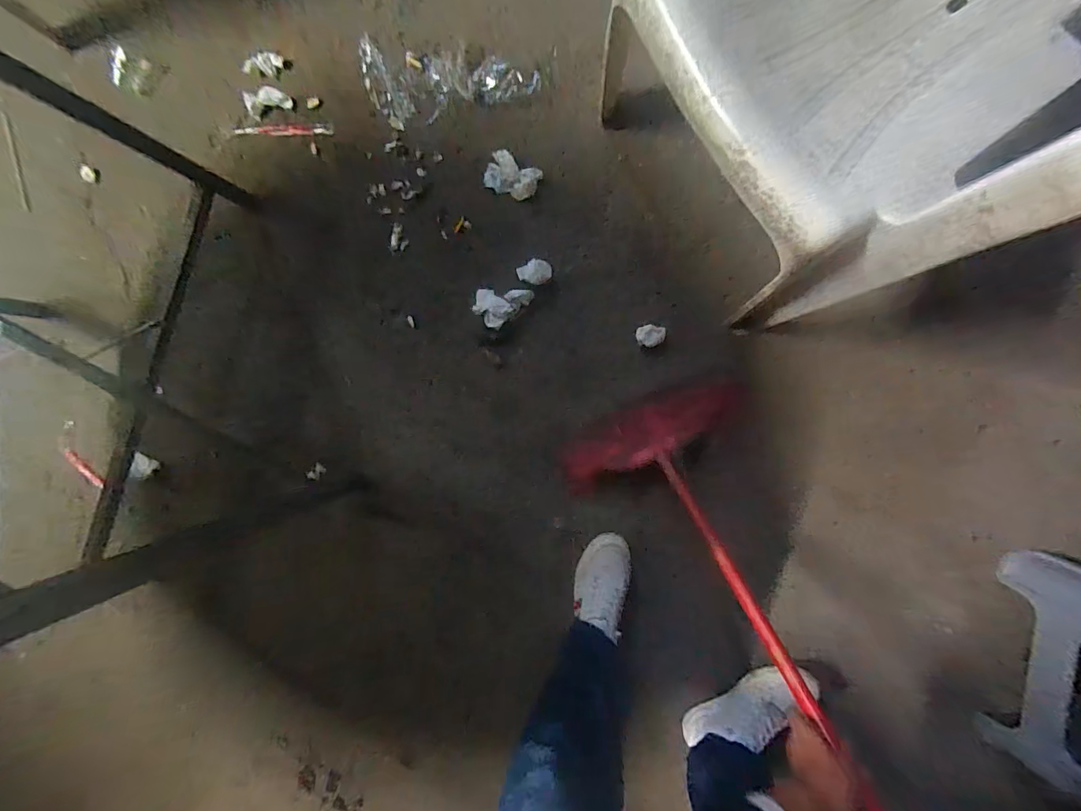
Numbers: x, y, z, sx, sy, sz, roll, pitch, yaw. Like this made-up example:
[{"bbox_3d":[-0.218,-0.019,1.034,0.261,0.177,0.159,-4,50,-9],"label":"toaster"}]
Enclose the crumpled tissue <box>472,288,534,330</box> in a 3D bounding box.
[{"bbox_3d":[-0.077,-0.193,0.927,0.119,0.042,0.081,5,94,6],"label":"crumpled tissue"}]

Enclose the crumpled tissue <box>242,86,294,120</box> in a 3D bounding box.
[{"bbox_3d":[-0.558,-0.623,0.951,0.088,0.013,0.057,-17,92,6],"label":"crumpled tissue"}]

